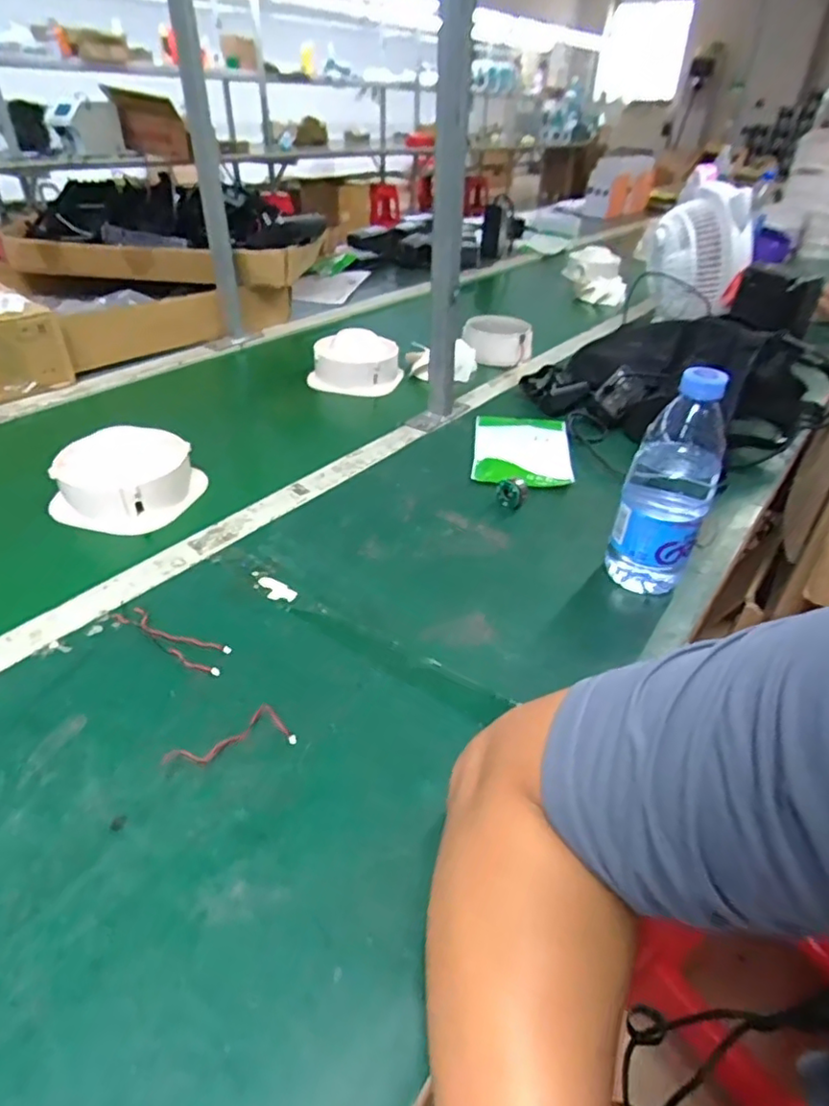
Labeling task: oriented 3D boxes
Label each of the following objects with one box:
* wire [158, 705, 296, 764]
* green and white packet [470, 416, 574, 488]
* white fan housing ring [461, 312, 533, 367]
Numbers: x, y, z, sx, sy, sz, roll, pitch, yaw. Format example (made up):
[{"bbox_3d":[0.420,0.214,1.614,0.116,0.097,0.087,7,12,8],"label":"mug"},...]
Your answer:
[{"bbox_3d":[-0.124,0.122,0.412,0.083,0.006,0.032,-10,39,-17],"label":"wire"},{"bbox_3d":[0.135,-0.132,0.773,0.116,0.010,0.170,5,37,5],"label":"green and white packet"},{"bbox_3d":[0.145,-0.372,1.073,0.119,0.059,0.090,7,37,8],"label":"white fan housing ring"}]

